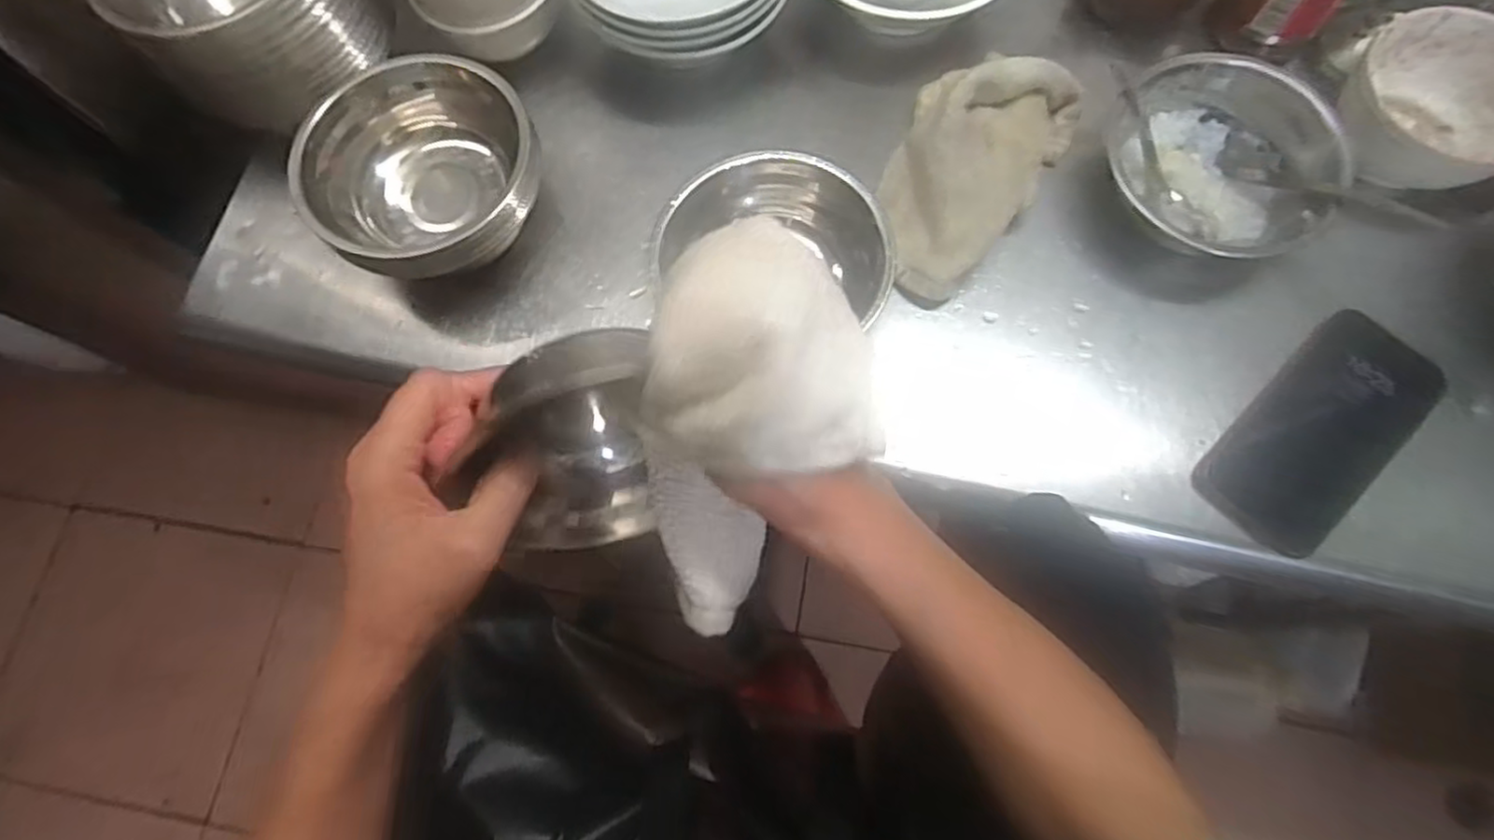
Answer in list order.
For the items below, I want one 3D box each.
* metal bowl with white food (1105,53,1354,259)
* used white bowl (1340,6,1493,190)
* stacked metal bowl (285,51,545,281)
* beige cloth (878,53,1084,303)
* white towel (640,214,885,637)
[{"bbox_3d":[0.315,-0.172,0.472,0.130,0.063,0.143,0,74,1],"label":"metal bowl with white food"},{"bbox_3d":[0.462,-0.208,0.475,0.121,0.052,0.116,14,75,5],"label":"used white bowl"},{"bbox_3d":[-0.213,-0.157,0.474,0.151,0.086,0.139,21,75,7],"label":"stacked metal bowl"},{"bbox_3d":[0.148,-0.174,0.482,0.105,0.052,0.184,30,77,9],"label":"beige cloth"},{"bbox_3d":[0.001,0.016,0.299,0.083,0.185,0.067,22,44,7],"label":"white towel"}]

